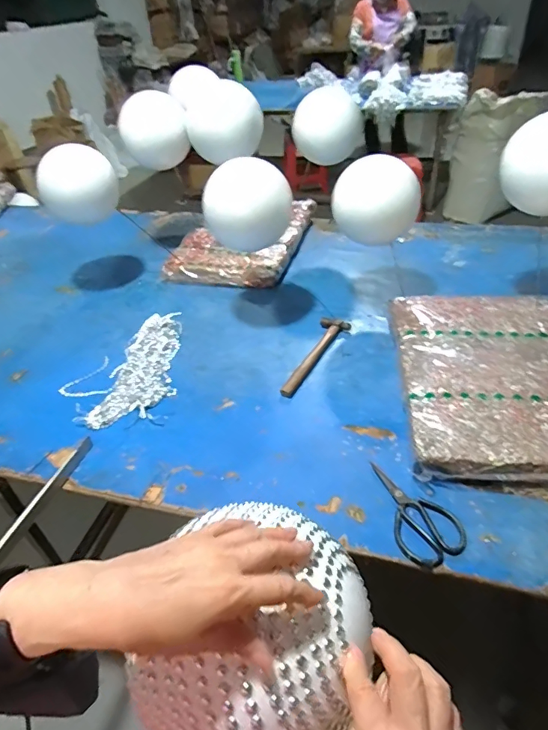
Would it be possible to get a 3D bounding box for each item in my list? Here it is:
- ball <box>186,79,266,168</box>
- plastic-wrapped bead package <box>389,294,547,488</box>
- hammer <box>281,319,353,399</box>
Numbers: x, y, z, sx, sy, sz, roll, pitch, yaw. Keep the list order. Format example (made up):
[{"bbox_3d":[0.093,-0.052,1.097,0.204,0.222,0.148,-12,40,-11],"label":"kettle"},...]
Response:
[{"bbox_3d":[-0.135,-0.657,1.227,0.193,0.170,0.186,-9,40,-6],"label":"ball"},{"bbox_3d":[0.441,0.017,0.891,0.373,0.061,0.506,3,40,9],"label":"plastic-wrapped bead package"},{"bbox_3d":[0.088,-0.027,1.002,0.063,0.027,0.272,18,44,24],"label":"hammer"}]

